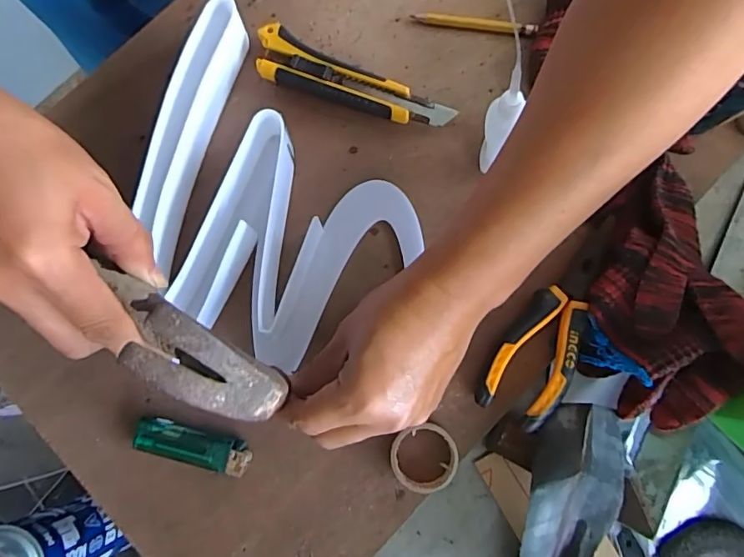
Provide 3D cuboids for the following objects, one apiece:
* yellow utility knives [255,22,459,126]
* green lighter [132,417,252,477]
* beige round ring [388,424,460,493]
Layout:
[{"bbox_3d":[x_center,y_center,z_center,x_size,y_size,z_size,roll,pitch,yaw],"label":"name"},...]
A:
[{"bbox_3d":[-0.018,-0.147,0.398,0.160,0.020,0.040,27,81,6],"label":"yellow utility knives"},{"bbox_3d":[-0.125,0.115,0.350,0.082,0.012,0.023,15,80,4],"label":"green lighter"},{"bbox_3d":[0.035,0.120,0.340,0.044,0.020,0.041,0,79,1],"label":"beige round ring"}]

